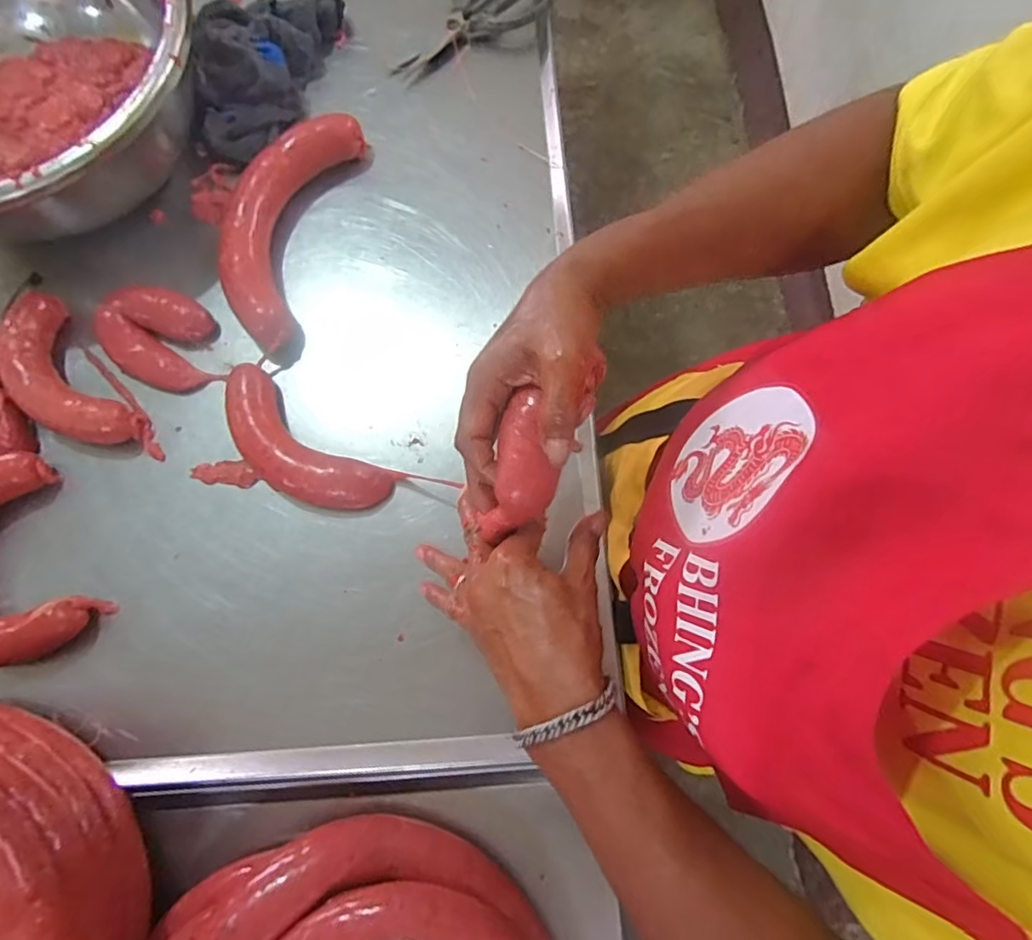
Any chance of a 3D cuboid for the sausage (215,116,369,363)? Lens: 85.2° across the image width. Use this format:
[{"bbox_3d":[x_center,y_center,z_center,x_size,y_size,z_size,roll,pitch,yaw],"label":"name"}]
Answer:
[{"bbox_3d":[-0.227,-0.235,0.541,0.090,0.041,0.252,13,75,2],"label":"sausage"}]

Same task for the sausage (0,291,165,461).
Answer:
[{"bbox_3d":[-0.404,-0.072,0.504,0.074,0.031,0.189,-39,79,-11],"label":"sausage"}]

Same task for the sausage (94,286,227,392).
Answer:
[{"bbox_3d":[-0.328,-0.123,0.520,0.112,0.029,0.085,17,75,4],"label":"sausage"}]

